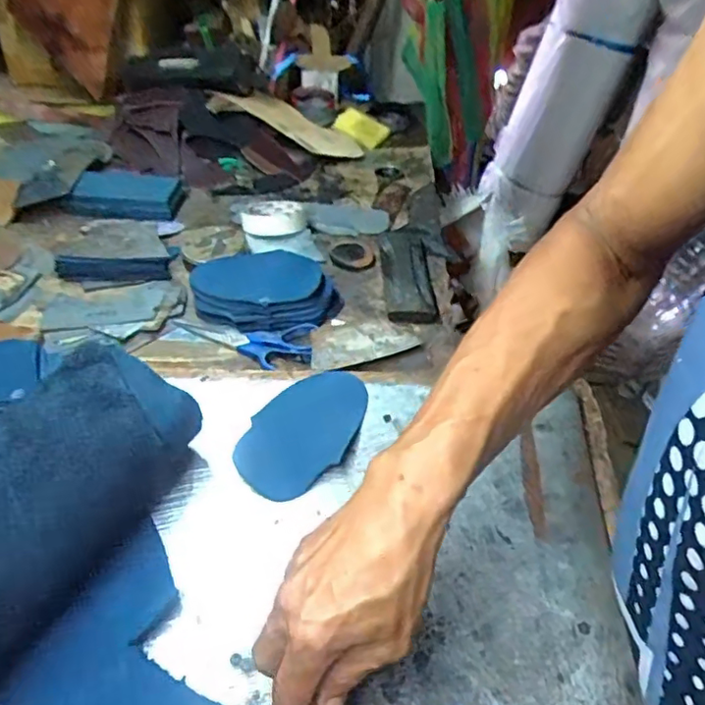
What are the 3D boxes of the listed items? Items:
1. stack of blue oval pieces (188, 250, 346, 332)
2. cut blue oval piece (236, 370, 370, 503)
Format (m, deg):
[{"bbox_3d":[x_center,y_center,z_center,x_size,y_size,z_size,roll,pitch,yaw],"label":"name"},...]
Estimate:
[{"bbox_3d":[-0.094,-0.071,0.644,0.152,0.036,0.098,-4,44,-11],"label":"stack of blue oval pieces"},{"bbox_3d":[-0.041,0.064,0.507,0.084,0.012,0.138,18,47,18],"label":"cut blue oval piece"}]

